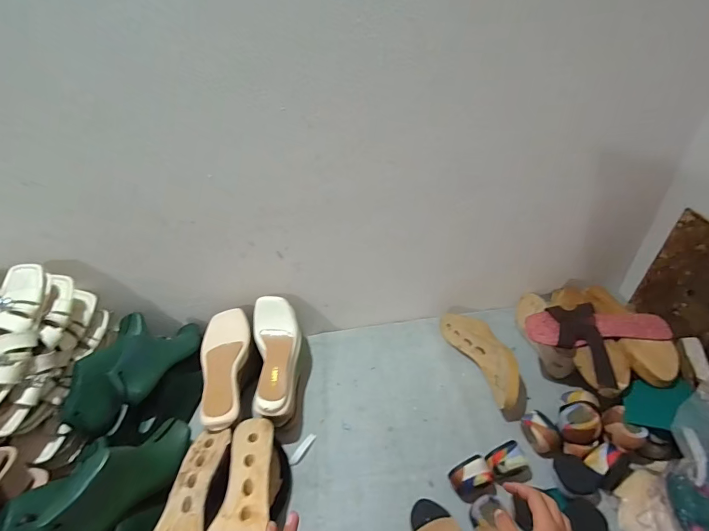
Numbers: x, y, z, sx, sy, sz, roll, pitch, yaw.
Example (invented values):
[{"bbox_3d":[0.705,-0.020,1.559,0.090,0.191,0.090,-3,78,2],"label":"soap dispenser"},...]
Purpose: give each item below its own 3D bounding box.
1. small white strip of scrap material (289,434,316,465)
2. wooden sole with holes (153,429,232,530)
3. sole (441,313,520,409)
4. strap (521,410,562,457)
[{"bbox_3d":[-0.091,0.325,0.664,0.015,0.008,0.063,17,43,26],"label":"small white strip of scrap material"},{"bbox_3d":[-0.238,0.331,0.513,0.079,0.044,0.223,-4,38,1],"label":"wooden sole with holes"},{"bbox_3d":[0.255,0.174,0.747,0.059,0.081,0.236,-15,39,-12],"label":"sole"},{"bbox_3d":[0.313,0.282,0.628,0.041,0.045,0.068,-17,40,-15],"label":"strap"}]

